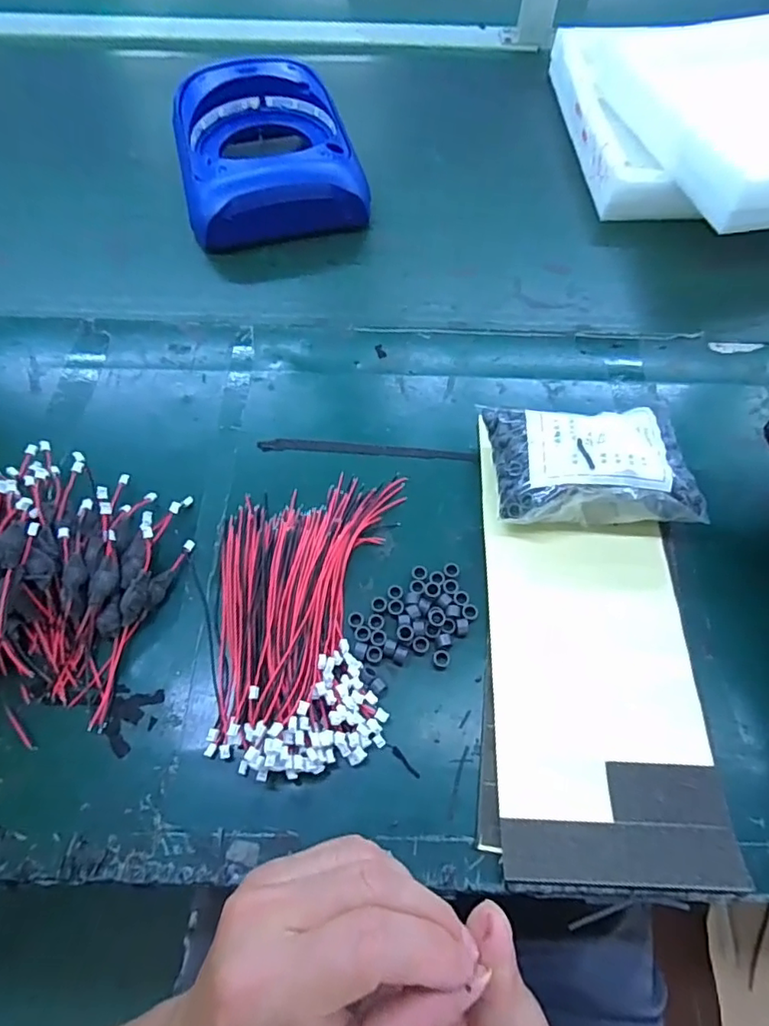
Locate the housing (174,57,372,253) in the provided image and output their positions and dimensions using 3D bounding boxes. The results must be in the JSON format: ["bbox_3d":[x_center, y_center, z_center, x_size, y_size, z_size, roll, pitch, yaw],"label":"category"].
[{"bbox_3d":[-0.122,-0.366,0.565,0.164,0.054,0.237,-15,65,-9],"label":"housing"}]

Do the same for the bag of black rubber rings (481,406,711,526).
[{"bbox_3d":[0.140,-0.033,0.388,0.129,0.060,0.090,-1,63,-2],"label":"bag of black rubber rings"}]

